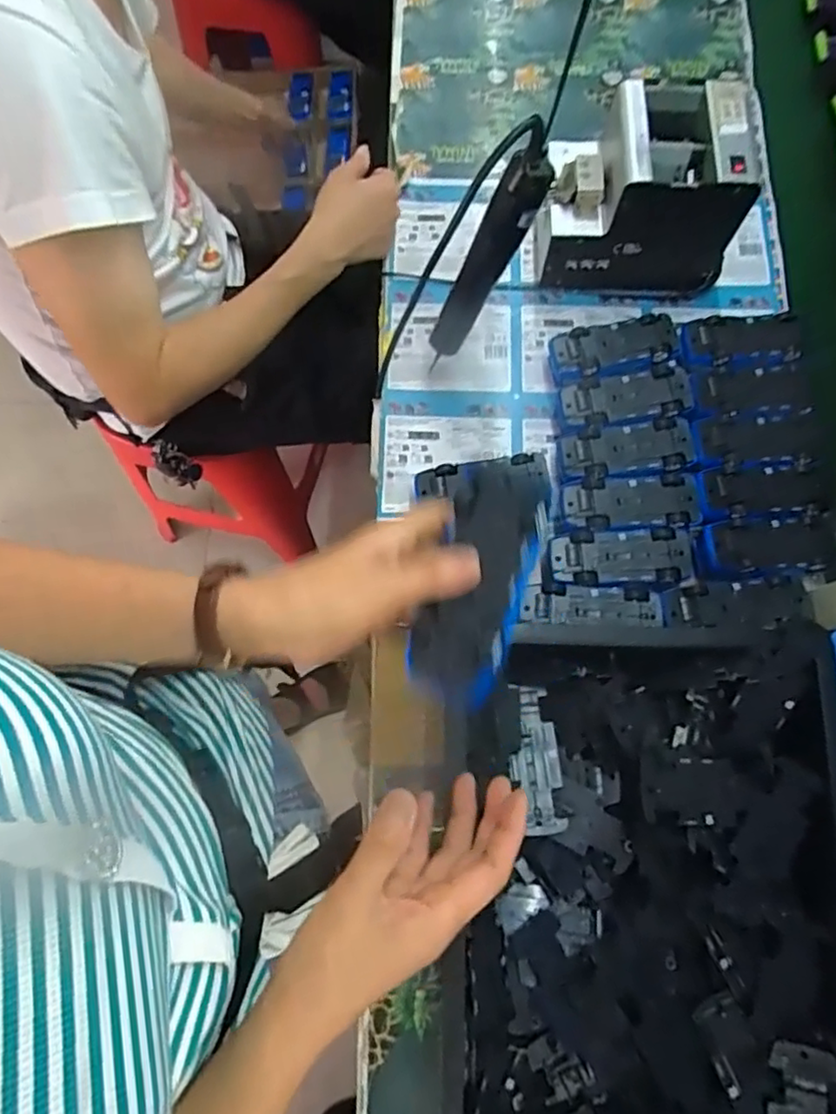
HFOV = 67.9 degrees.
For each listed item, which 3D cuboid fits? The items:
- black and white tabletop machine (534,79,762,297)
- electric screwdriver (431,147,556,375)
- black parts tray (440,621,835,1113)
[{"bbox_3d":[0.234,-0.388,0.668,0.186,0.162,0.151,3,75,0],"label":"black and white tabletop machine"},{"bbox_3d":[0.058,-0.261,0.564,0.032,0.198,0.037,-31,76,-36],"label":"electric screwdriver"},{"bbox_3d":[0.180,0.281,0.480,0.315,0.073,0.456,0,75,-1],"label":"black parts tray"}]

